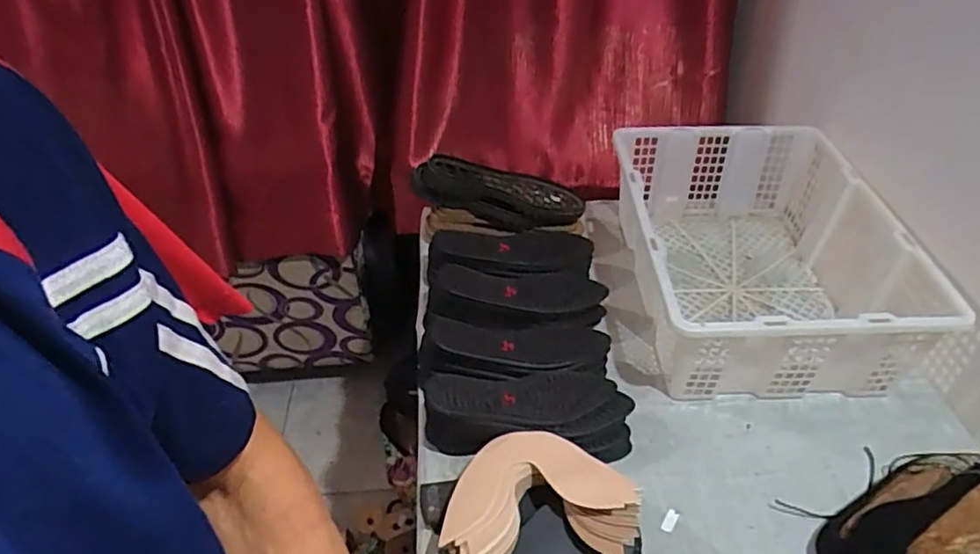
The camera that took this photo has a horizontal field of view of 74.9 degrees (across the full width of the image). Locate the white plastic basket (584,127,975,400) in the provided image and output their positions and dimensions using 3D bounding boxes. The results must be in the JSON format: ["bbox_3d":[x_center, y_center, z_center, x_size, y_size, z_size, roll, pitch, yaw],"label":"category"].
[{"bbox_3d":[0.378,-0.037,0.960,0.371,0.185,0.473,0,40,0],"label":"white plastic basket"}]

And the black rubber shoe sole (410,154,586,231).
[{"bbox_3d":[0.016,-0.133,1.055,0.287,0.069,0.102,10,39,-13],"label":"black rubber shoe sole"}]

